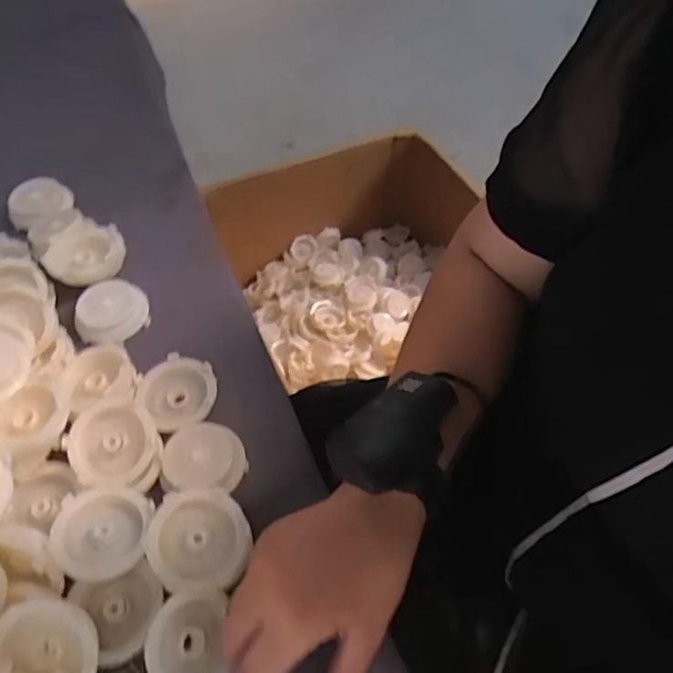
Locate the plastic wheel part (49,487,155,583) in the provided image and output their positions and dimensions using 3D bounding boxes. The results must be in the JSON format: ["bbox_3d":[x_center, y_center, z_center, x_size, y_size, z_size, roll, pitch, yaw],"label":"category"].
[{"bbox_3d":[-0.131,0.108,0.325,0.052,0.013,0.052,-1,55,2],"label":"plastic wheel part"}]

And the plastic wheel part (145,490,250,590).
[{"bbox_3d":[-0.077,0.111,0.325,0.055,0.011,0.055,5,58,-8],"label":"plastic wheel part"}]

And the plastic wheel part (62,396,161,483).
[{"bbox_3d":[-0.137,0.063,0.356,0.051,0.014,0.052,-37,62,-21],"label":"plastic wheel part"}]

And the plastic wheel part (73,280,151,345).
[{"bbox_3d":[-0.169,-0.020,0.439,0.053,0.019,0.050,-33,83,-37],"label":"plastic wheel part"}]

